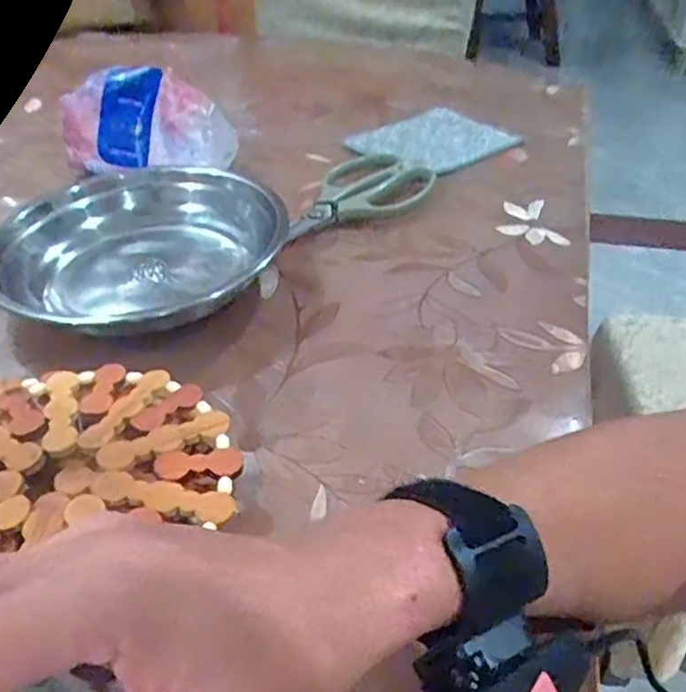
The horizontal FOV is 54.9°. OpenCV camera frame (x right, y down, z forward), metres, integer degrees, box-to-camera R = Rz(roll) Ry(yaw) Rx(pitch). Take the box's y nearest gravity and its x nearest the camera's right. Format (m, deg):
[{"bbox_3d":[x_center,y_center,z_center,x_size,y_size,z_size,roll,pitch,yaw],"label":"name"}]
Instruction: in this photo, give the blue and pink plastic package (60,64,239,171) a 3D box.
[{"bbox_3d":[-0.190,-0.210,0.632,0.151,0.091,0.071,9,40,12],"label":"blue and pink plastic package"}]

